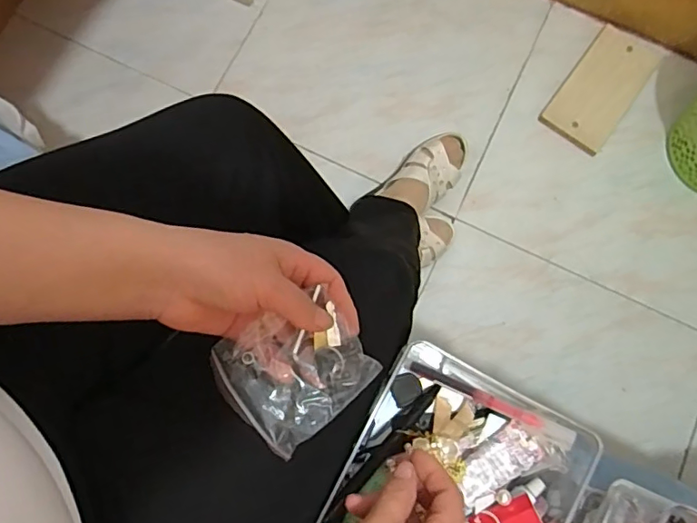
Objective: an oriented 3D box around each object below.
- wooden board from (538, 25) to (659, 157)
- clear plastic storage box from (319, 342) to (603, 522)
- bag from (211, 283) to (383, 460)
[{"bbox_3d":[0.456,-0.312,0.957,0.115,0.007,0.231,36,79,6],"label":"wooden board"},{"bbox_3d":[0.065,0.201,0.384,0.161,0.081,0.245,31,79,5],"label":"clear plastic storage box"},{"bbox_3d":[-0.037,0.071,0.350,0.088,0.017,0.081,-40,81,-9],"label":"bag"}]

